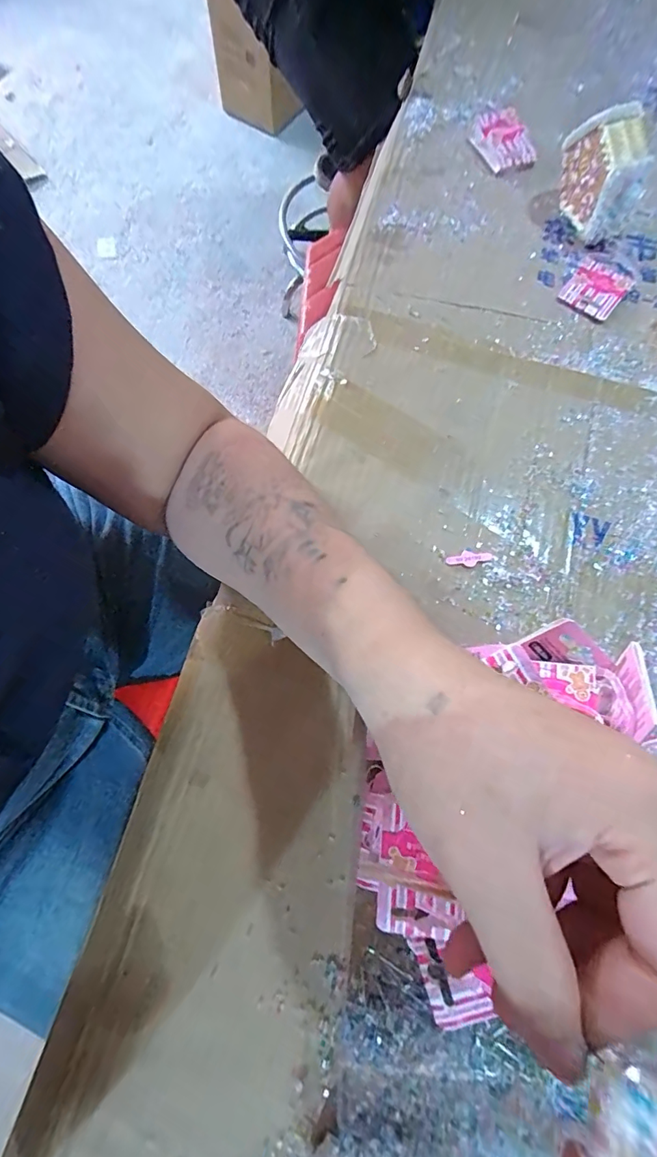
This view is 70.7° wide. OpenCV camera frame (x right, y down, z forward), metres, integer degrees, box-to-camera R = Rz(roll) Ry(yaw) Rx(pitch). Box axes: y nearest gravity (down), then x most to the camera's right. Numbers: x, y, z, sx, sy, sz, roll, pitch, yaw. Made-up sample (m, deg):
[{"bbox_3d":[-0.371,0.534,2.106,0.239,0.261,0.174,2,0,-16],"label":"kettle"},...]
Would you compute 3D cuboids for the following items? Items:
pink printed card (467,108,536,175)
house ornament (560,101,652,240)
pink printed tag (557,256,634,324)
[{"bbox_3d":[0.171,-0.431,0.456,0.050,0.016,0.068,-17,73,-7],"label":"pink printed card"},{"bbox_3d":[0.241,-0.355,0.402,0.050,0.075,0.069,-15,72,-6],"label":"house ornament"},{"bbox_3d":[0.234,-0.255,0.406,0.047,0.005,0.065,37,76,13],"label":"pink printed tag"}]

